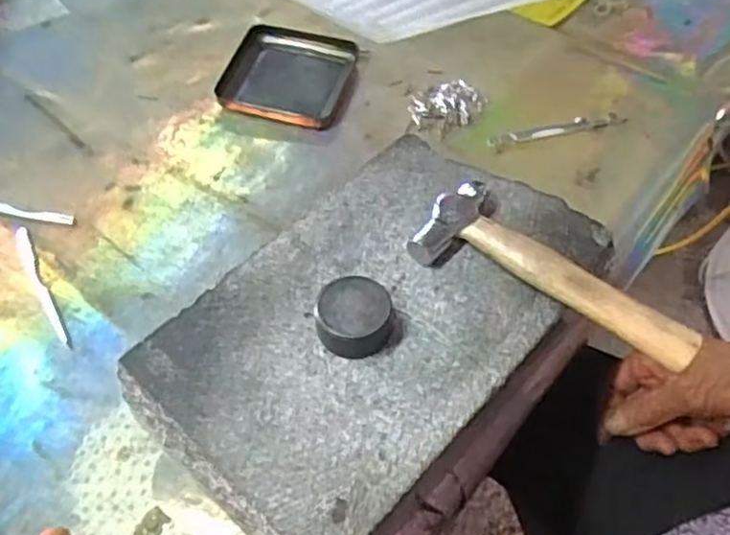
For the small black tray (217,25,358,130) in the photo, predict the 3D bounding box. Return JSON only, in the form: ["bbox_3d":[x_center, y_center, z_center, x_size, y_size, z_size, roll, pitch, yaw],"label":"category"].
[{"bbox_3d":[-0.064,-0.156,0.567,0.109,0.016,0.105,9,54,8],"label":"small black tray"}]

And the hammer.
[{"bbox_3d":[0.099,0.005,0.370,0.148,0.016,0.051,31,58,21],"label":"hammer"}]

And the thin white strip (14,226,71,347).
[{"bbox_3d":[-0.208,0.012,0.443,0.010,0.004,0.101,-24,58,-18],"label":"thin white strip"}]

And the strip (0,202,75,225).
[{"bbox_3d":[-0.243,-0.039,0.491,0.080,0.004,0.010,11,52,11],"label":"strip"}]

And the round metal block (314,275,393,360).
[{"bbox_3d":[-0.006,0.026,0.357,0.037,0.023,0.035,-1,53,1],"label":"round metal block"}]

